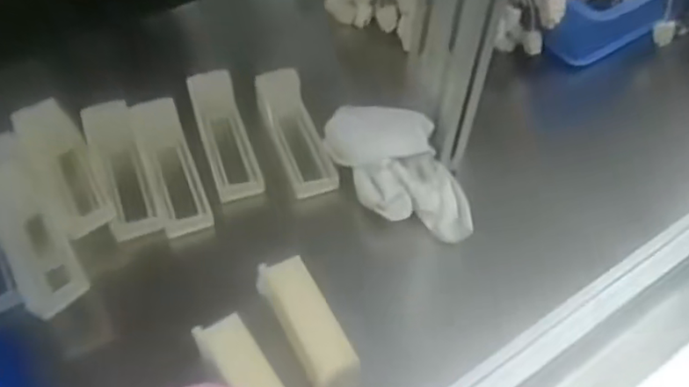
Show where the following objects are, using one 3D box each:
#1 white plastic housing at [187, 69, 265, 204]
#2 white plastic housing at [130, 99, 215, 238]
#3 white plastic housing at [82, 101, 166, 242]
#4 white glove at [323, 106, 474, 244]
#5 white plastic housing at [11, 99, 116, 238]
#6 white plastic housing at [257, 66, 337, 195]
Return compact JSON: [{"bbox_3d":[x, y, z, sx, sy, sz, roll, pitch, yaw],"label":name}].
[{"bbox_3d":[-0.136,-0.065,0.721,0.055,0.035,0.160,-13,69,-13],"label":"white plastic housing"},{"bbox_3d":[-0.190,-0.029,0.690,0.050,0.027,0.161,-16,69,-15],"label":"white plastic housing"},{"bbox_3d":[-0.239,-0.027,0.671,0.051,0.041,0.164,-18,55,-16],"label":"white plastic housing"},{"bbox_3d":[0.059,-0.026,0.677,0.106,0.056,0.190,-21,56,-18],"label":"white glove"},{"bbox_3d":[-0.296,-0.026,0.655,0.060,0.030,0.171,-25,70,-20],"label":"white plastic housing"},{"bbox_3d":[-0.057,-0.069,0.728,0.052,0.028,0.157,-18,76,-16],"label":"white plastic housing"}]

